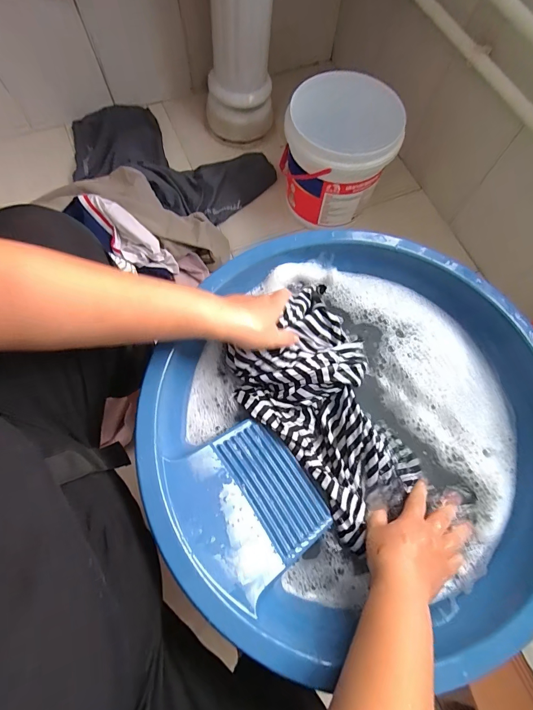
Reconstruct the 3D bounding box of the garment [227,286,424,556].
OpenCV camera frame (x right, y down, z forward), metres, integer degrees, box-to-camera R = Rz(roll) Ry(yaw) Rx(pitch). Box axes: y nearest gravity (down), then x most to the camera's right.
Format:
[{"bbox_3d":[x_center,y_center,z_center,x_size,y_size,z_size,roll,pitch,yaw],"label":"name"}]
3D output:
[{"bbox_3d":[0.078,0.067,0.442,0.164,0.062,0.277,-30,74,-11],"label":"garment"}]

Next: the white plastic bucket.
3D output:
[{"bbox_3d":[0.163,-0.479,0.888,0.245,0.236,0.227,0,71,-1],"label":"white plastic bucket"}]

